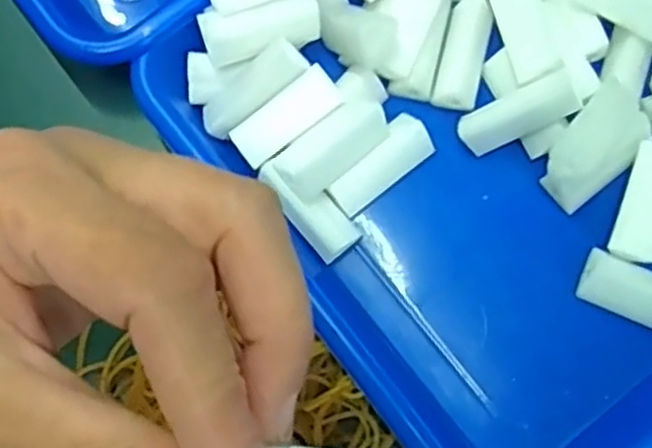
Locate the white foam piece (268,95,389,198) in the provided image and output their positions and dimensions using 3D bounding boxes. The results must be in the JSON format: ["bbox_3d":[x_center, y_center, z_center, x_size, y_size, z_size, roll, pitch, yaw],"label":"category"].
[{"bbox_3d":[0.003,-0.029,0.285,0.047,0.020,0.020,-39,81,-7],"label":"white foam piece"}]

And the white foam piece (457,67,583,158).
[{"bbox_3d":[0.075,-0.043,0.283,0.046,0.008,0.017,-25,78,22],"label":"white foam piece"}]

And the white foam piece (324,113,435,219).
[{"bbox_3d":[0.020,-0.024,0.291,0.047,0.009,0.023,-39,120,-7],"label":"white foam piece"}]

